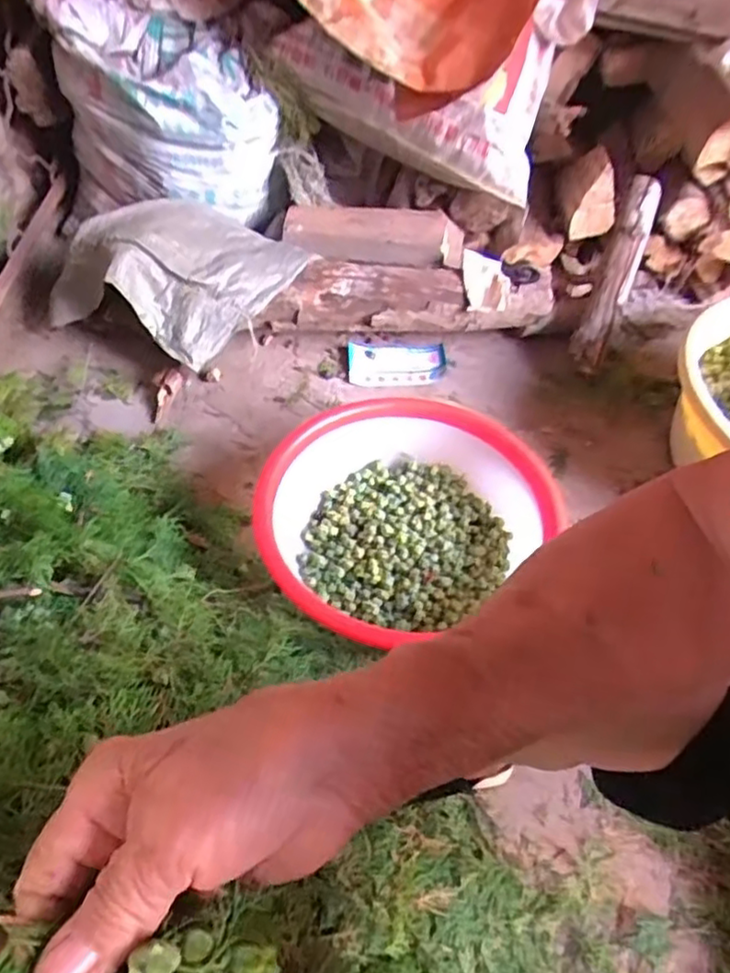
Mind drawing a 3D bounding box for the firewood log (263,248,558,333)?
[{"bbox_3d":[0.070,-0.312,1.058,0.467,0.111,0.083,1,52,1],"label":"firewood log"}]

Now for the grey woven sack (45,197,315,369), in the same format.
[{"bbox_3d":[-0.298,-0.350,1.023,0.357,0.148,0.256,20,55,15],"label":"grey woven sack"}]

